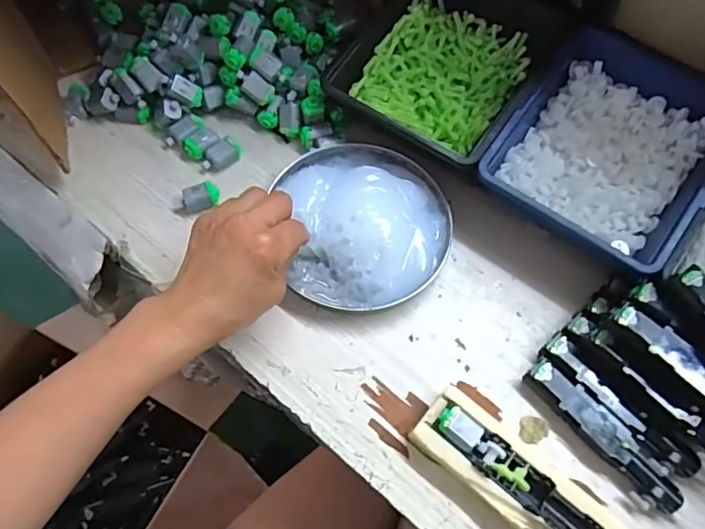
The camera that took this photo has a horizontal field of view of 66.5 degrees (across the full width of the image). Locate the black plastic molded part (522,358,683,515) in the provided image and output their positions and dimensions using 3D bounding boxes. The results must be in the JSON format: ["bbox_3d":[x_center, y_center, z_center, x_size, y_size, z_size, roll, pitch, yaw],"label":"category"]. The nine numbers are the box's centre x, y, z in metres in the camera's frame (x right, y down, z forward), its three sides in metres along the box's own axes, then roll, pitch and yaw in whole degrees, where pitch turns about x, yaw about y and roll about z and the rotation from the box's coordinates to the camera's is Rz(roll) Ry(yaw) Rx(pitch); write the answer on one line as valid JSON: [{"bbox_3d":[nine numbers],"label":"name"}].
[{"bbox_3d":[0.167,0.115,0.363,0.027,0.020,0.119,-37,72,-17],"label":"black plastic molded part"}]

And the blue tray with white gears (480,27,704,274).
[{"bbox_3d":[0.199,-0.089,0.410,0.149,0.040,0.164,35,69,13],"label":"blue tray with white gears"}]

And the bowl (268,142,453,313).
[{"bbox_3d":[0.011,-0.036,0.424,0.125,0.027,0.142,-11,67,-7],"label":"bowl"}]

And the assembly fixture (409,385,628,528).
[{"bbox_3d":[0.107,0.139,0.346,0.139,0.029,0.052,39,70,14],"label":"assembly fixture"}]

